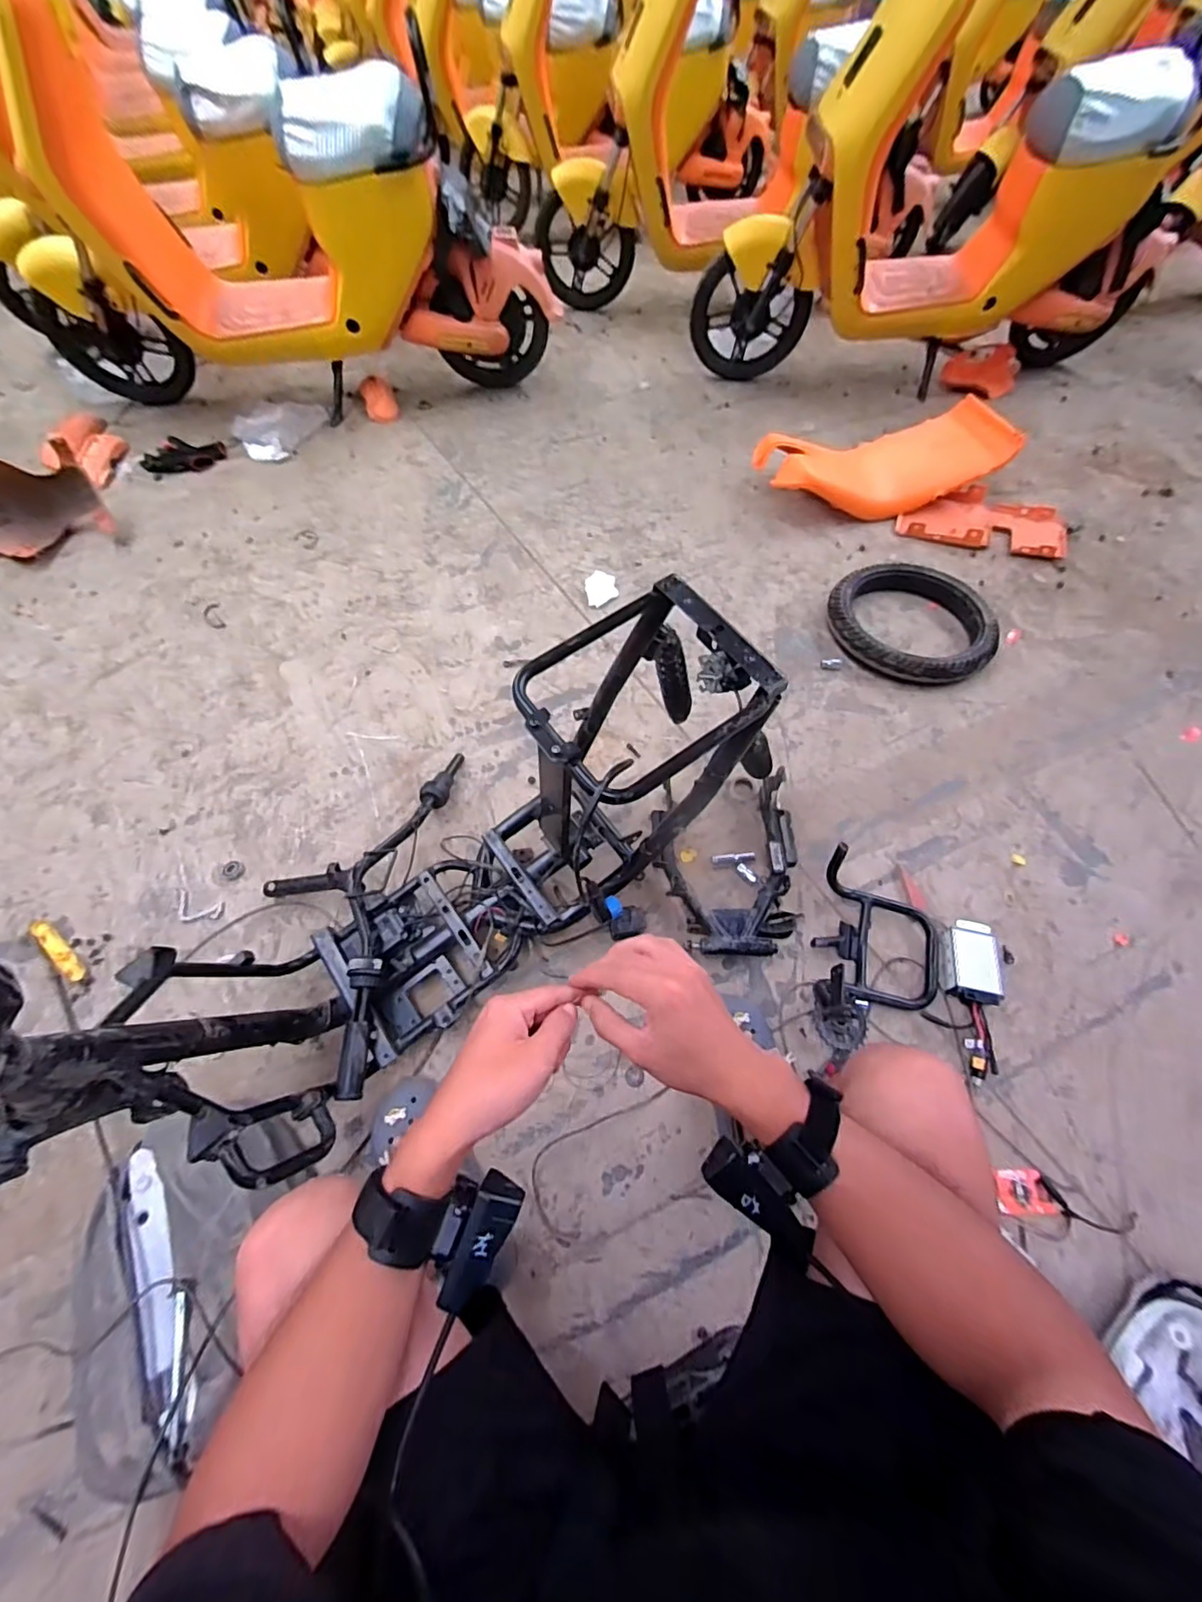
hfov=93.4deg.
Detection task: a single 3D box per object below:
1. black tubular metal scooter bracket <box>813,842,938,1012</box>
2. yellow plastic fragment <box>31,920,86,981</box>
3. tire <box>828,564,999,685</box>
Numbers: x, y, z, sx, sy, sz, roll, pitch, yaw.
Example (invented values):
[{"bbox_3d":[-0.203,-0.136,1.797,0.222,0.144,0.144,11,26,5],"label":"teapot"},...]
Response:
[{"bbox_3d":[0.446,0.224,0.893,0.202,0.104,0.256,17,61,9],"label":"black tubular metal scooter bracket"},{"bbox_3d":[-0.879,0.241,0.917,0.139,0.016,0.029,37,65,19],"label":"yellow plastic fragment"},{"bbox_3d":[0.703,-0.405,1.293,0.327,0.069,0.350,-26,63,-16],"label":"tire"}]

